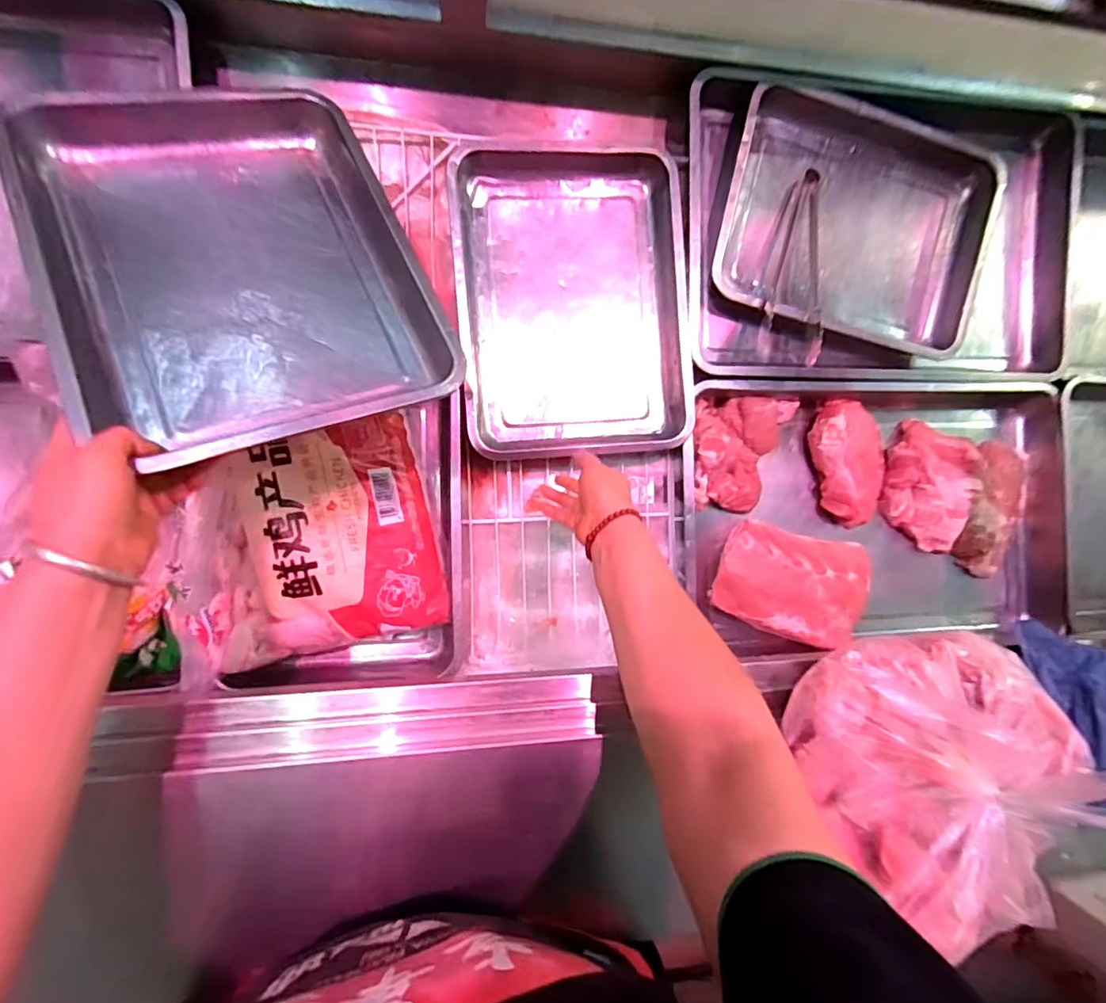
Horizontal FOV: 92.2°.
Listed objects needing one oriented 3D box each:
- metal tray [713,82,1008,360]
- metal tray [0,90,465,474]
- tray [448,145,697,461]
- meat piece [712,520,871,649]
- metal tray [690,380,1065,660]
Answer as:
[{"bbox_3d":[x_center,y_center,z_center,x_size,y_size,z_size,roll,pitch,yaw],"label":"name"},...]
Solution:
[{"bbox_3d":[0.425,-0.380,0.734,0.387,0.053,0.315,9,91,-9],"label":"metal tray"},{"bbox_3d":[-0.287,-0.226,0.486,0.285,0.067,0.392,-20,78,-26],"label":"metal tray"},{"bbox_3d":[0.025,-0.259,0.689,0.286,0.064,0.387,-4,93,-9],"label":"tray"},{"bbox_3d":[0.333,0.116,0.742,0.215,0.062,0.143,12,91,-10],"label":"meat piece"},{"bbox_3d":[0.454,0.018,0.760,0.563,0.067,0.376,-3,93,-9],"label":"metal tray"}]

